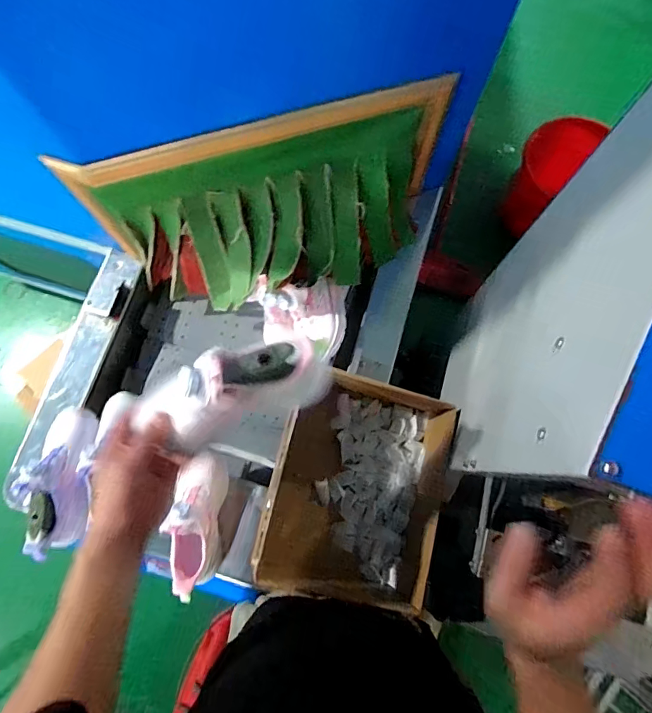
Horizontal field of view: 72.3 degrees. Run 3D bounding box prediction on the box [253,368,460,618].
[{"bbox_3d":[0.046,0.211,0.737,0.273,0.096,0.359,15,77,4],"label":"box"}]

